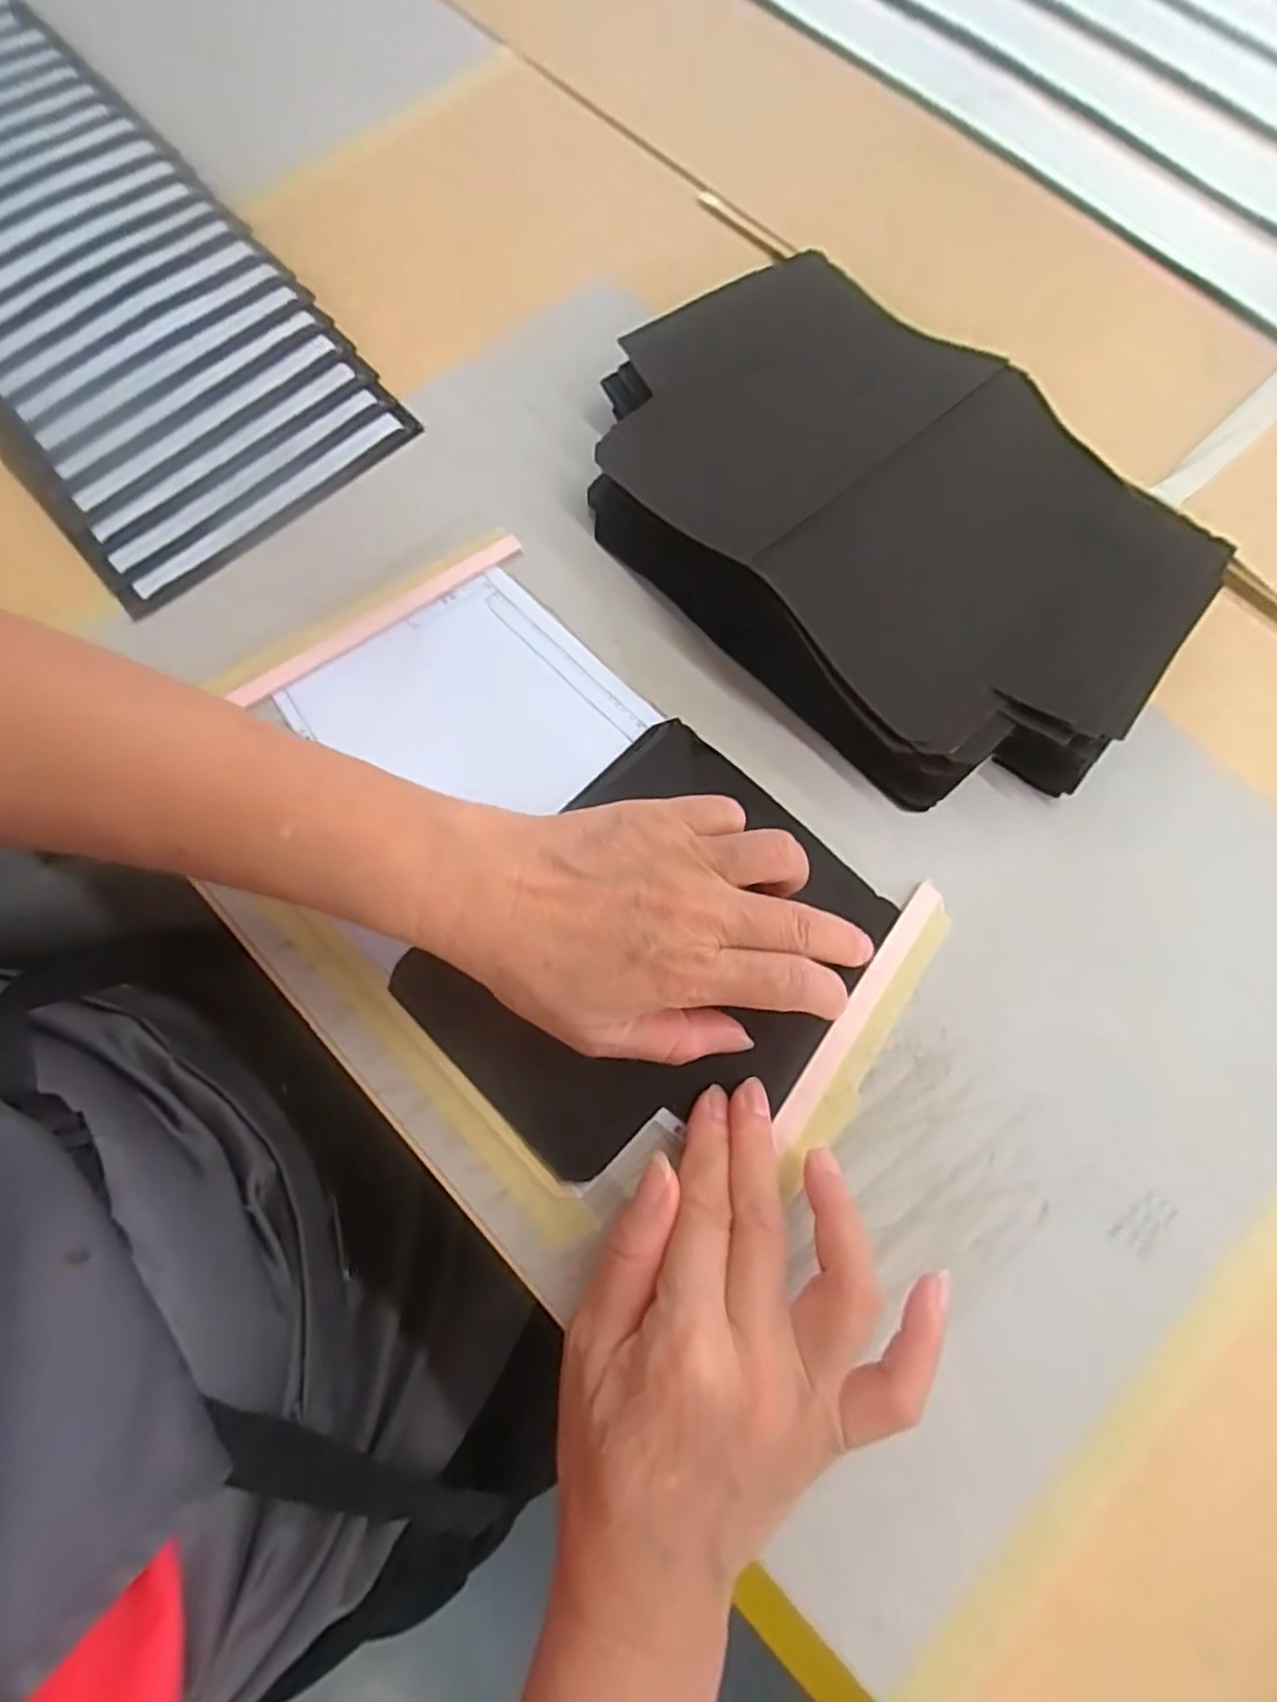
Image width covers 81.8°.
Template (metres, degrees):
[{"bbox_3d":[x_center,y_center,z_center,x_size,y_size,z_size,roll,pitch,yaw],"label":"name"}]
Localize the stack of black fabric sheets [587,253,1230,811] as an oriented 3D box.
[{"bbox_3d":[0.108,-0.152,0.341,0.278,0.046,0.207,35,77,9],"label":"stack of black fabric sheets"}]

